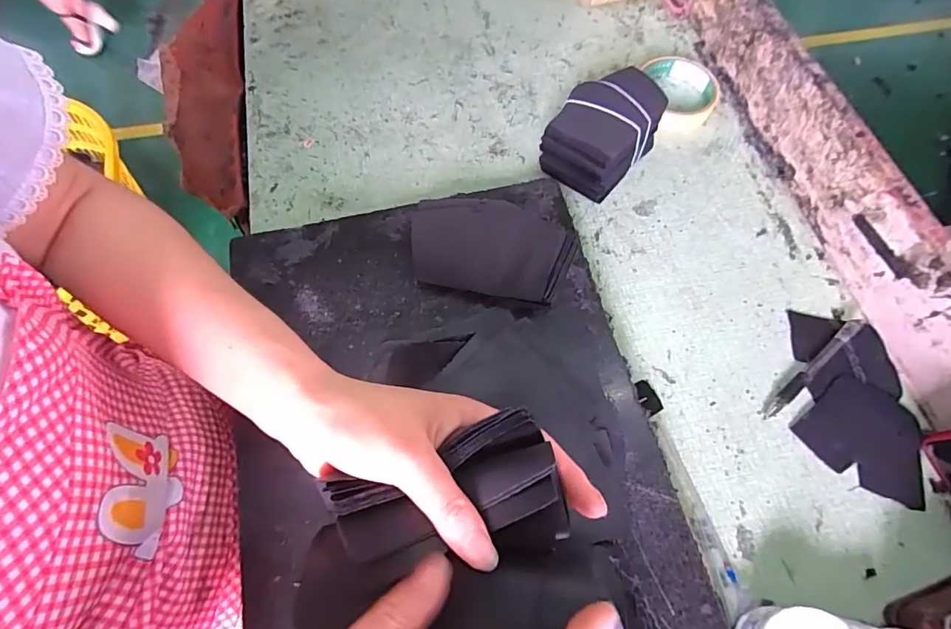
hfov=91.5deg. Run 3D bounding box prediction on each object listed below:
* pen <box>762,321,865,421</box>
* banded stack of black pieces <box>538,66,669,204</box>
[{"bbox_3d":[0.277,0.043,0.378,0.120,0.011,0.011,-36,72,-16],"label":"pen"},{"bbox_3d":[0.126,-0.181,0.454,0.082,0.052,0.130,38,70,14],"label":"banded stack of black pieces"}]

